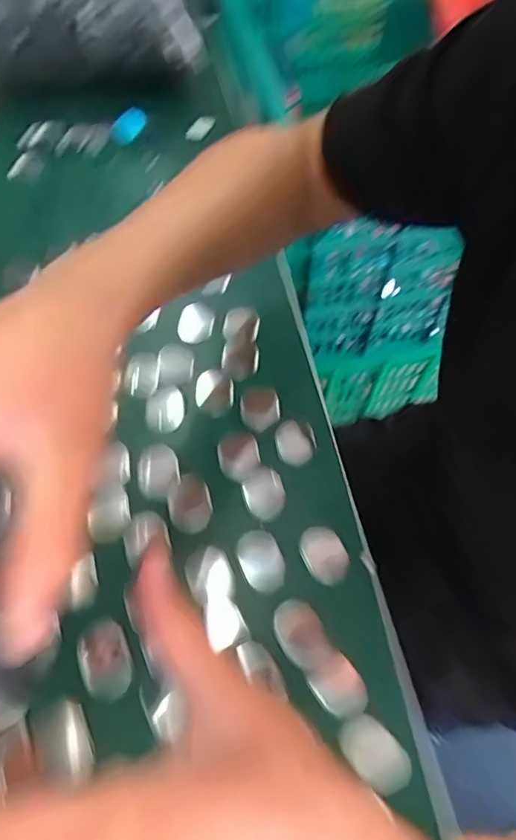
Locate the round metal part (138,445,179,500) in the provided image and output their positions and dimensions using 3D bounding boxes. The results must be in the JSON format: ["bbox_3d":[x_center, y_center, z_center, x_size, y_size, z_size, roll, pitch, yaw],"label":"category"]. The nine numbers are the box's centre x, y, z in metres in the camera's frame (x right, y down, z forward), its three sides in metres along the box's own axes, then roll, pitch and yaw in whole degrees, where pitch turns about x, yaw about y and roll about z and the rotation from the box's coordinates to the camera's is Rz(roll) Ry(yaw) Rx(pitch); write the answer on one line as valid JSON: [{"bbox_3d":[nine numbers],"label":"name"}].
[{"bbox_3d":[-0.075,0.038,0.384,0.030,0.008,0.040,-6,60,-7],"label":"round metal part"}]

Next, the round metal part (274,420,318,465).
[{"bbox_3d":[0.029,0.017,0.398,0.031,0.004,0.038,-8,60,-7],"label":"round metal part"}]

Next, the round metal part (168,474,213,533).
[{"bbox_3d":[-0.051,0.061,0.376,0.030,0.004,0.044,-9,61,-8],"label":"round metal part"}]

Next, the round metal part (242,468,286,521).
[{"bbox_3d":[0.005,0.053,0.375,0.030,0.005,0.038,-18,62,-13],"label":"round metal part"}]

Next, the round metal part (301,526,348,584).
[{"bbox_3d":[0.047,0.094,0.357,0.030,0.004,0.040,-19,62,-14],"label":"round metal part"}]

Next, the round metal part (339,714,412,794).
[{"bbox_3d":[0.068,0.196,0.298,0.042,0.005,0.029,40,66,19],"label":"round metal part"}]

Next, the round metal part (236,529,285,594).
[{"bbox_3d":[0.002,0.097,0.351,0.029,0.004,0.042,-18,62,-13],"label":"round metal part"}]

